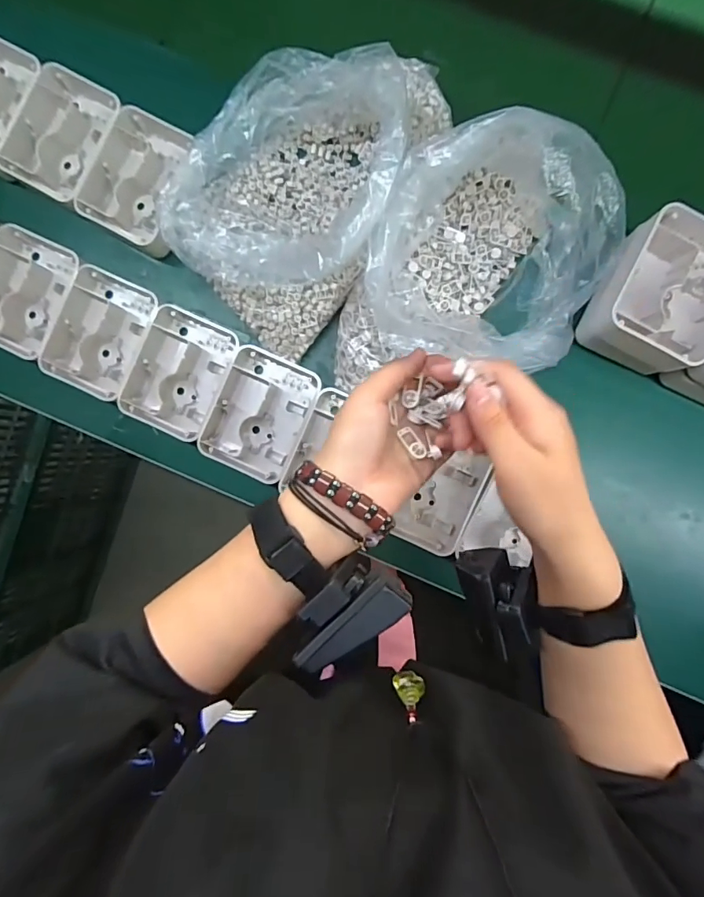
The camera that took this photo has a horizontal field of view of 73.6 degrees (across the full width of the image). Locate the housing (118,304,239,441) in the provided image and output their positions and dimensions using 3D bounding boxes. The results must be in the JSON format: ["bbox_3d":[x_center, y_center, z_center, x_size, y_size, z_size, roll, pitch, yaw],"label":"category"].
[{"bbox_3d":[-0.189,-0.082,0.524,0.100,0.035,0.128,24,91,3],"label":"housing"}]

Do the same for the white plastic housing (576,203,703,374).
[{"bbox_3d":[0.298,-0.149,0.459,0.104,0.074,0.131,26,91,3],"label":"white plastic housing"}]

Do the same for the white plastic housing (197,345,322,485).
[{"bbox_3d":[-0.102,-0.037,0.519,0.097,0.033,0.130,24,91,3],"label":"white plastic housing"}]

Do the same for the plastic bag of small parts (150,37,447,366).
[{"bbox_3d":[-0.065,-0.256,0.462,0.205,0.109,0.252,40,92,3],"label":"plastic bag of small parts"}]

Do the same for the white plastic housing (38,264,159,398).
[{"bbox_3d":[-0.275,-0.125,0.526,0.097,0.034,0.131,27,91,3],"label":"white plastic housing"}]

